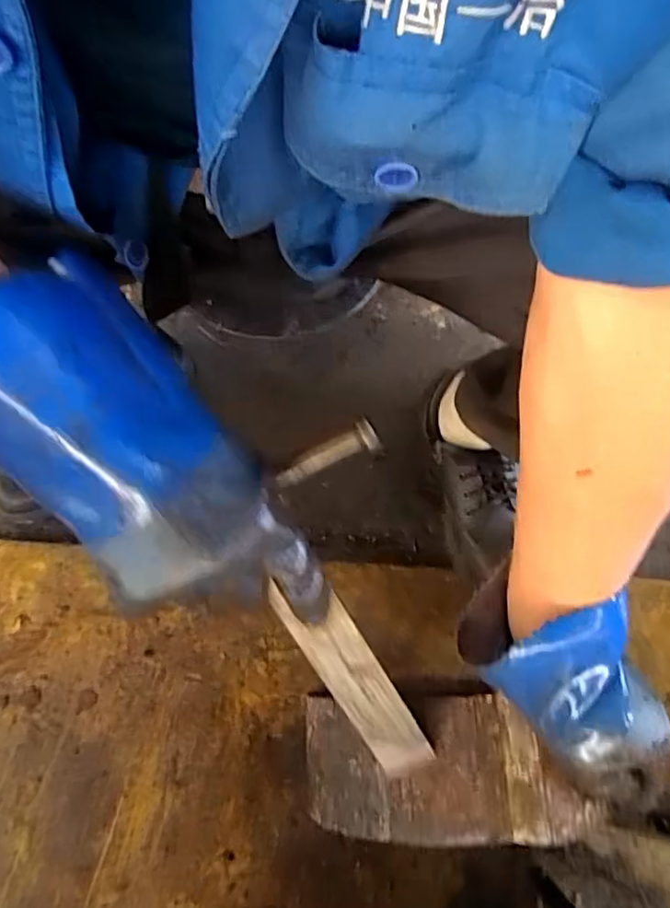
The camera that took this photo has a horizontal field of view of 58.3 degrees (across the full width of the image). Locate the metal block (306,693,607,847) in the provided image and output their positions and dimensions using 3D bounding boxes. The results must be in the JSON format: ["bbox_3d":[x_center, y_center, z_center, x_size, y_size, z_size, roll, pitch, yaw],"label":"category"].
[{"bbox_3d":[0.068,0.213,0.417,0.198,0.045,0.095,-6,67,20],"label":"metal block"}]

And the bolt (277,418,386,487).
[{"bbox_3d":[-0.004,0.001,0.306,0.055,0.016,0.015,-23,73,-7],"label":"bolt"}]

